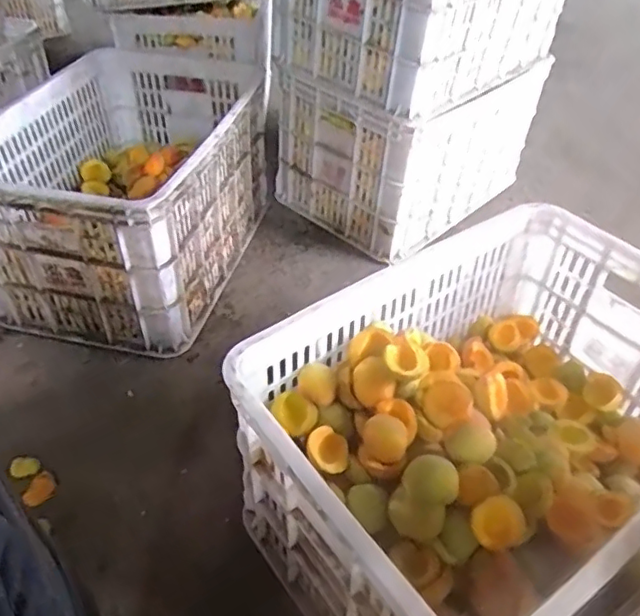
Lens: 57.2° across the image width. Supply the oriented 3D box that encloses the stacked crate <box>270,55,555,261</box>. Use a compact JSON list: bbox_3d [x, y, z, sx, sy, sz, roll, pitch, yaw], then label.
[{"bbox_3d":[0.174,-0.344,1.195,0.312,0.267,0.431,35,51,30],"label":"stacked crate"}]

